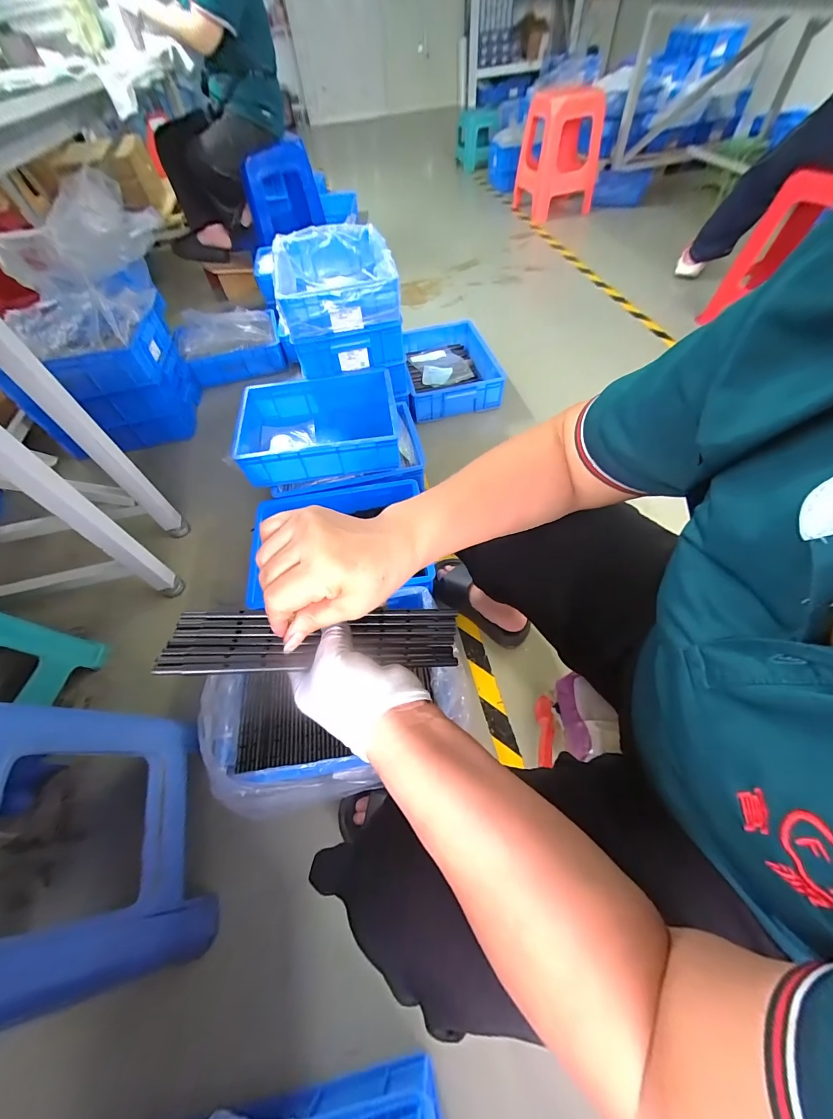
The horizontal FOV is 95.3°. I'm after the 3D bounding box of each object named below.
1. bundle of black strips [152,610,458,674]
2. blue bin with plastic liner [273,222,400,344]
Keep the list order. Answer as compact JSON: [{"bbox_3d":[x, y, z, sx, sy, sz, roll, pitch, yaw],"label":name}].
[{"bbox_3d":[-0.070,0.062,0.307,0.223,0.022,0.055,3,54,-21],"label":"bundle of black strips"},{"bbox_3d":[-0.232,-0.792,1.070,0.306,0.115,0.448,-13,57,-4],"label":"blue bin with plastic liner"}]

